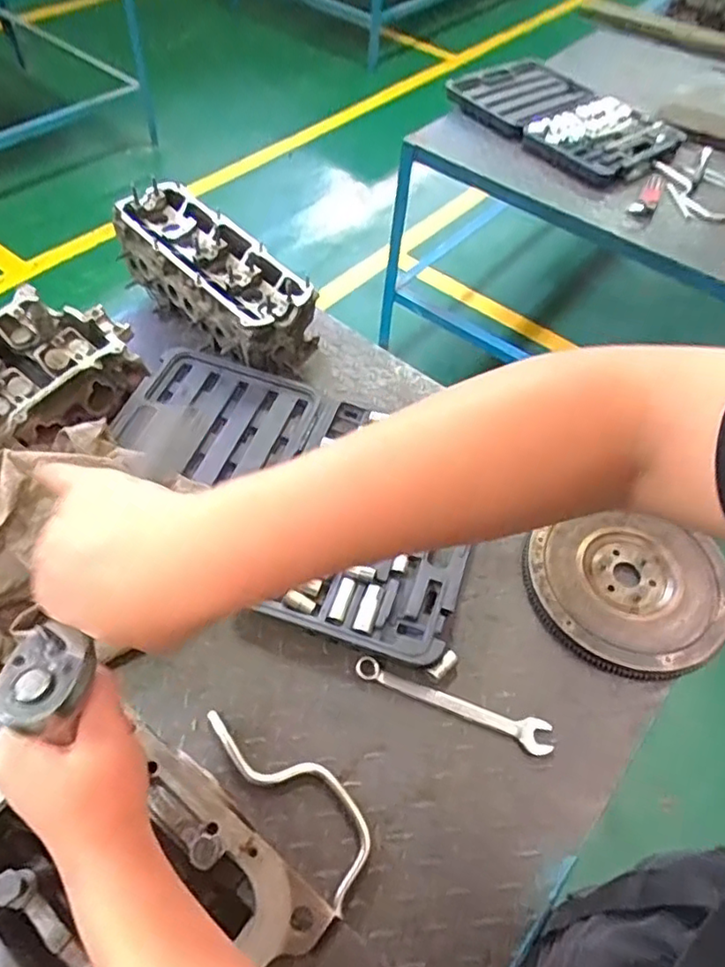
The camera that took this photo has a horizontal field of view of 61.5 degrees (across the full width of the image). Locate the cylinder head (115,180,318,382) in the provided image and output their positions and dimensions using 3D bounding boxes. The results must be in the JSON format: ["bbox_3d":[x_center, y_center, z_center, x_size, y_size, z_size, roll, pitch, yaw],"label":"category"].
[{"bbox_3d":[-0.265,-0.351,1.072,0.417,0.135,0.176,38,61,21],"label":"cylinder head"}]

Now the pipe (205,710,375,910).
[{"bbox_3d":[-0.076,0.332,0.680,0.077,0.017,0.242,-33,63,-24],"label":"pipe"}]

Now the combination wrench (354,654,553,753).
[{"bbox_3d":[0.111,0.264,0.744,0.244,0.010,0.037,20,56,11],"label":"combination wrench"}]

